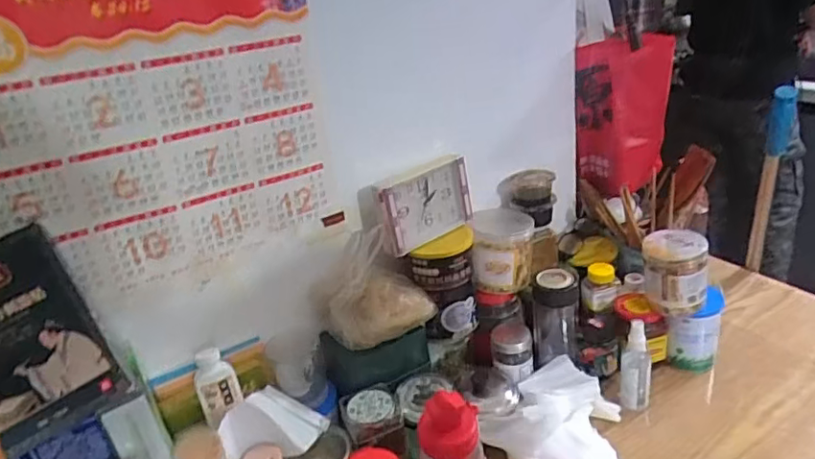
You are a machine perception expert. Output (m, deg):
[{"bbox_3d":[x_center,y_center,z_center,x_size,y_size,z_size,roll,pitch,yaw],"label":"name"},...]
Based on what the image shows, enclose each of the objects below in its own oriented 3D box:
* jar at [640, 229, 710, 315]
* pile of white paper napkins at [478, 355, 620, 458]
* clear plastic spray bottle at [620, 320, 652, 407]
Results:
[{"bbox_3d":[0.390,0.062,0.843,0.083,0.106,0.076,-6,26,3],"label":"jar"},{"bbox_3d":[0.210,0.262,0.772,0.146,0.096,0.194,15,34,37],"label":"pile of white paper napkins"},{"bbox_3d":[0.323,0.190,0.812,0.039,0.149,0.035,4,28,21],"label":"clear plastic spray bottle"}]

